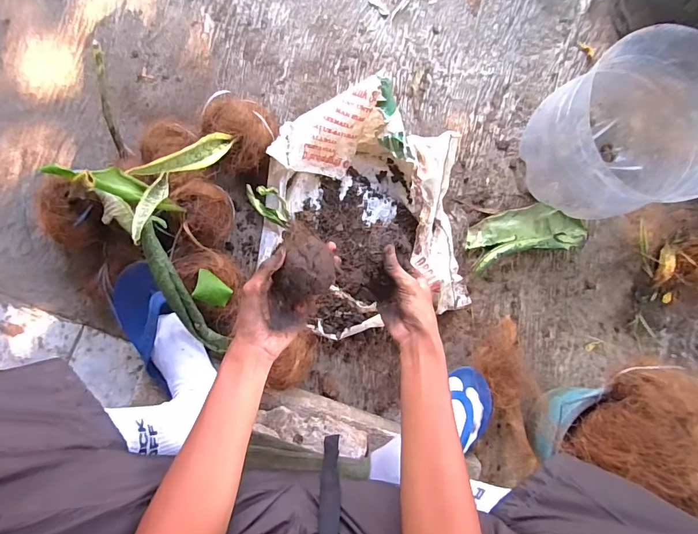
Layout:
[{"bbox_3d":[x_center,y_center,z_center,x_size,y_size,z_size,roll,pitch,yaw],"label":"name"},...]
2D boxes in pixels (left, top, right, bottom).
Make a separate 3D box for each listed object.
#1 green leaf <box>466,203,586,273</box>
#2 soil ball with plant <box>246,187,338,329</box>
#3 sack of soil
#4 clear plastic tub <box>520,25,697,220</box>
[{"bbox_3d":[0.348,-0.066,0.776,0.241,0.039,0.099,-14,90,-5],"label":"green leaf"},{"bbox_3d":[-0.074,-0.028,0.515,0.087,0.086,0.170,-17,90,-5],"label":"soil ball with plant"},{"bbox_3d":[0.043,-0.094,0.716,0.301,0.110,0.394,-14,90,-5],"label":"sack of soil"},{"bbox_3d":[0.468,-0.225,0.688,0.294,0.257,0.242,-17,90,-5],"label":"clear plastic tub"}]

